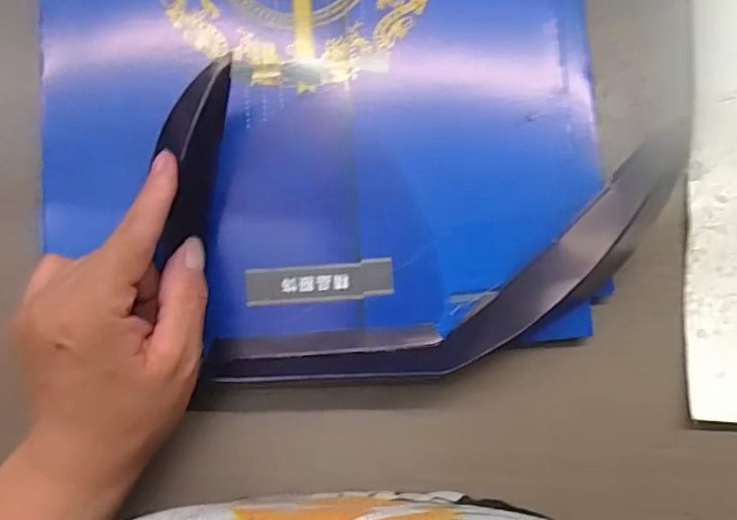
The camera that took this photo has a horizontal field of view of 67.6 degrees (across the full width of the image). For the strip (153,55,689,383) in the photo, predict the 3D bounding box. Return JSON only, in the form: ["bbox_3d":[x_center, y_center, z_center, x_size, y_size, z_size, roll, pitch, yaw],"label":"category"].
[{"bbox_3d":[0.017,-0.003,0.274,0.237,0.028,0.150,9,103,1],"label":"strip"}]

